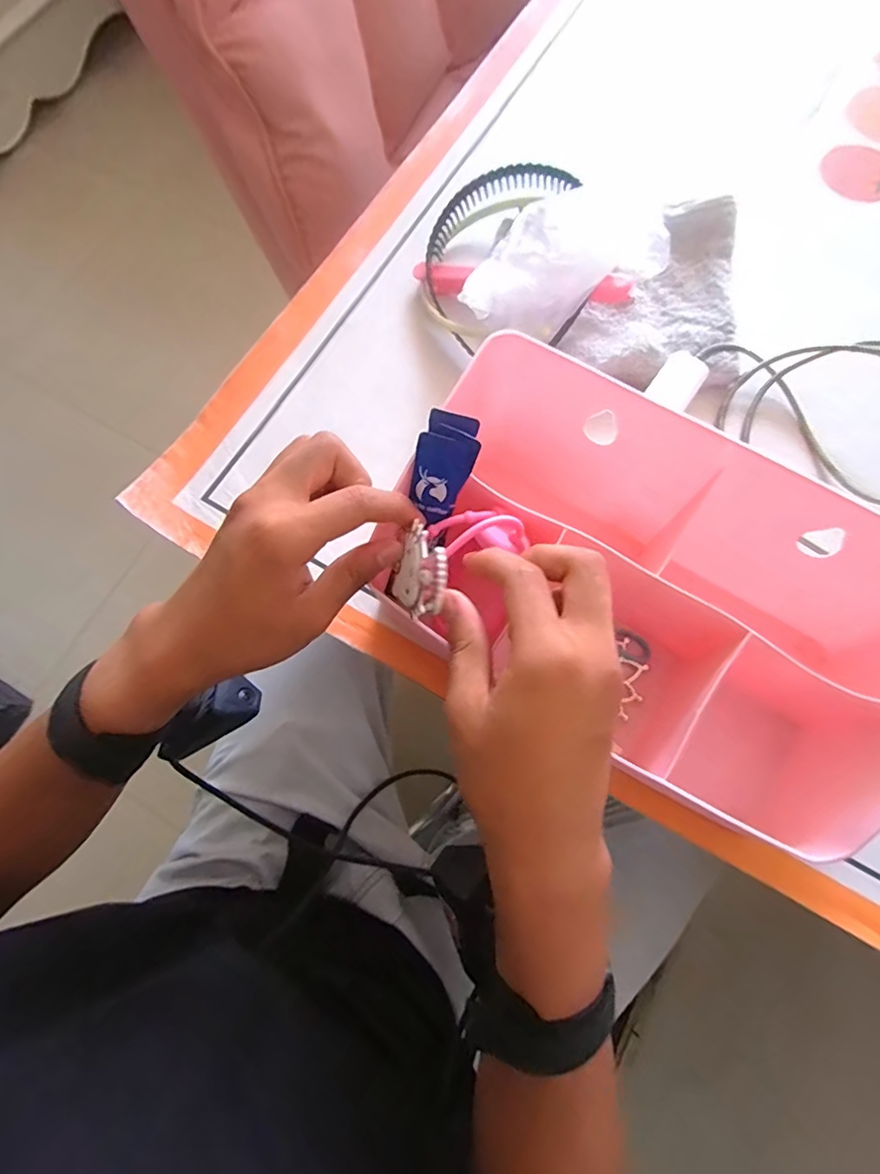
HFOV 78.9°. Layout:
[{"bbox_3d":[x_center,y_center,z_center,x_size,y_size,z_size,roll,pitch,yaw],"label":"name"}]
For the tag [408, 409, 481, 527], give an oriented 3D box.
[{"bbox_3d":[0.001,-0.056,0.263,0.027,0.056,0.011,21,35,5],"label":"tag"}]

